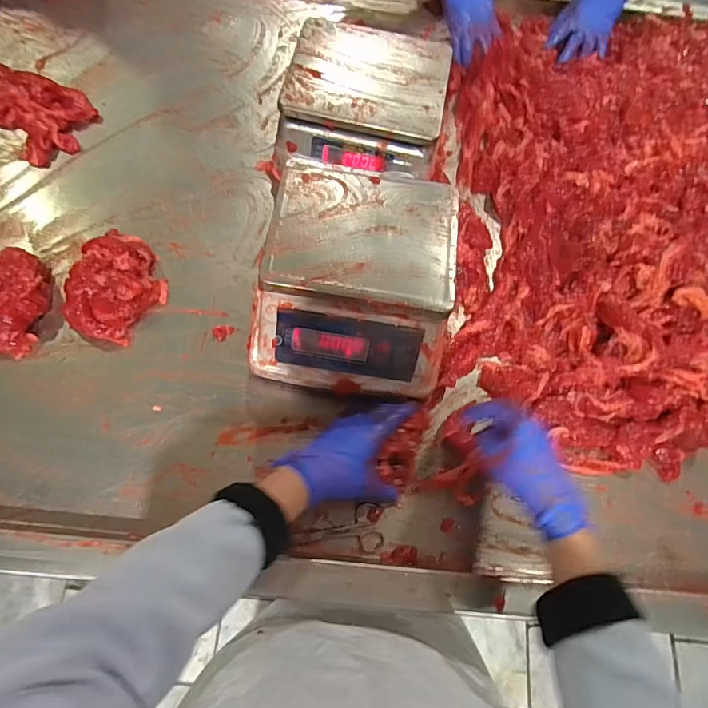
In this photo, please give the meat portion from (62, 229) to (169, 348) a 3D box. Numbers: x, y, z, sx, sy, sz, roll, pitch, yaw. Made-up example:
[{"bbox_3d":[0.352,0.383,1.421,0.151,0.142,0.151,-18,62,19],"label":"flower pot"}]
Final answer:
[{"bbox_3d":[-0.308,-0.090,0.604,0.113,0.047,0.150,11,69,0],"label":"meat portion"}]

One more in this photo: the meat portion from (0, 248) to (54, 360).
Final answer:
[{"bbox_3d":[-0.449,-0.067,0.575,0.117,0.044,0.123,1,70,-4],"label":"meat portion"}]

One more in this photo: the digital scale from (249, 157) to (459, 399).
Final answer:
[{"bbox_3d":[0.002,-0.082,0.567,0.227,0.142,0.237,8,69,-1],"label":"digital scale"}]

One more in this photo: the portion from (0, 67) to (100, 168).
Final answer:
[{"bbox_3d":[-0.516,-0.390,0.717,0.229,0.035,0.139,32,71,8],"label":"portion"}]

